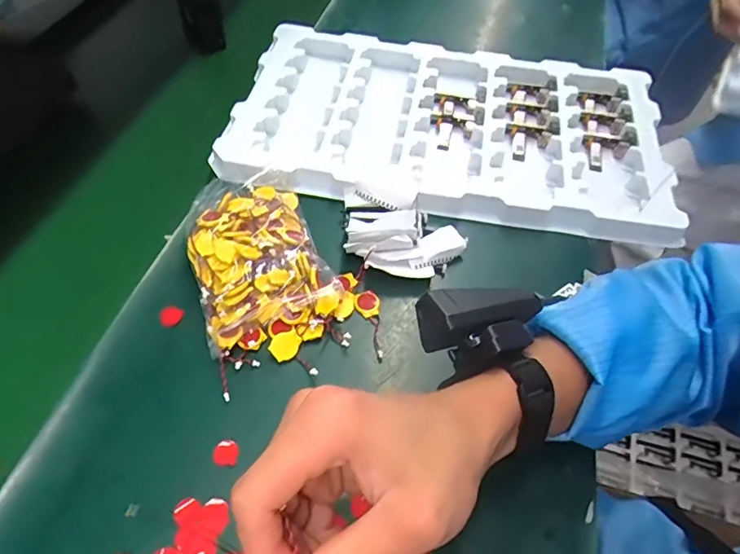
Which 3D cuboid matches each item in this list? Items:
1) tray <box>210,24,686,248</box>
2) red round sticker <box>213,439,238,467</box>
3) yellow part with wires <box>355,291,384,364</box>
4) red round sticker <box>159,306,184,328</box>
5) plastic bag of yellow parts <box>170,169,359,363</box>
[{"bbox_3d":[0.083,-0.164,0.533,0.431,0.032,0.268,9,56,4],"label":"tray"},{"bbox_3d":[-0.095,0.115,0.332,0.016,0.004,0.017,1,56,-2],"label":"red round sticker"},{"bbox_3d":[0.004,0.037,0.397,0.019,0.004,0.063,-13,57,-11],"label":"yellow part with wires"},{"bbox_3d":[-0.155,0.030,0.395,0.017,0.004,0.019,11,45,-3],"label":"red round sticker"},{"bbox_3d":[-0.091,-0.018,0.408,0.114,0.030,0.164,-26,61,-19],"label":"plastic bag of yellow parts"}]

